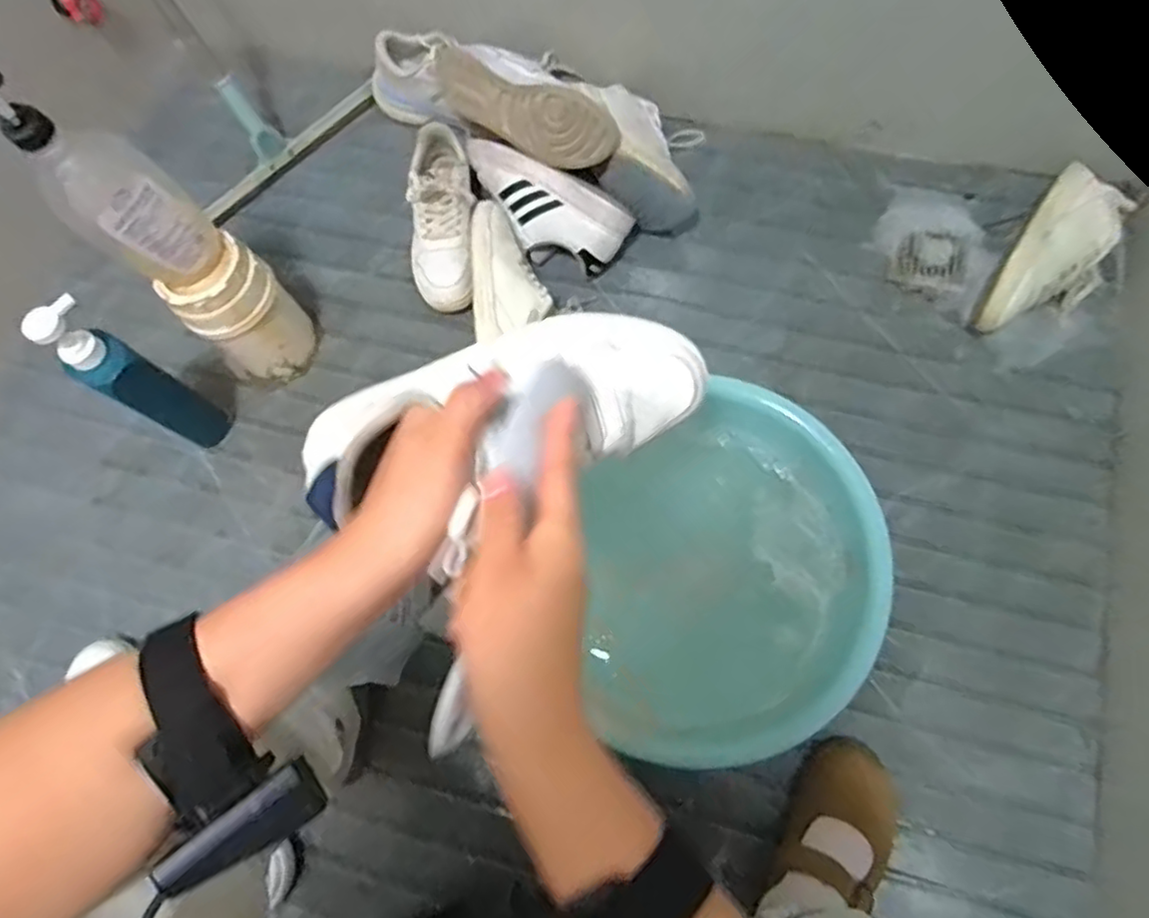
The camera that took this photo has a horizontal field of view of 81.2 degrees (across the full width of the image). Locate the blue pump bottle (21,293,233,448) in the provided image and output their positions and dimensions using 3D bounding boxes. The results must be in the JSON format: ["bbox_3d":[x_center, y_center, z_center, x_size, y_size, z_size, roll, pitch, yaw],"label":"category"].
[{"bbox_3d":[-0.482,-0.079,0.750,0.056,0.260,0.058,28,73,11],"label":"blue pump bottle"}]

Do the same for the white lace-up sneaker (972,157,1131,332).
[{"bbox_3d":[0.571,-0.231,0.807,0.106,0.097,0.223,35,74,13],"label":"white lace-up sneaker"}]

